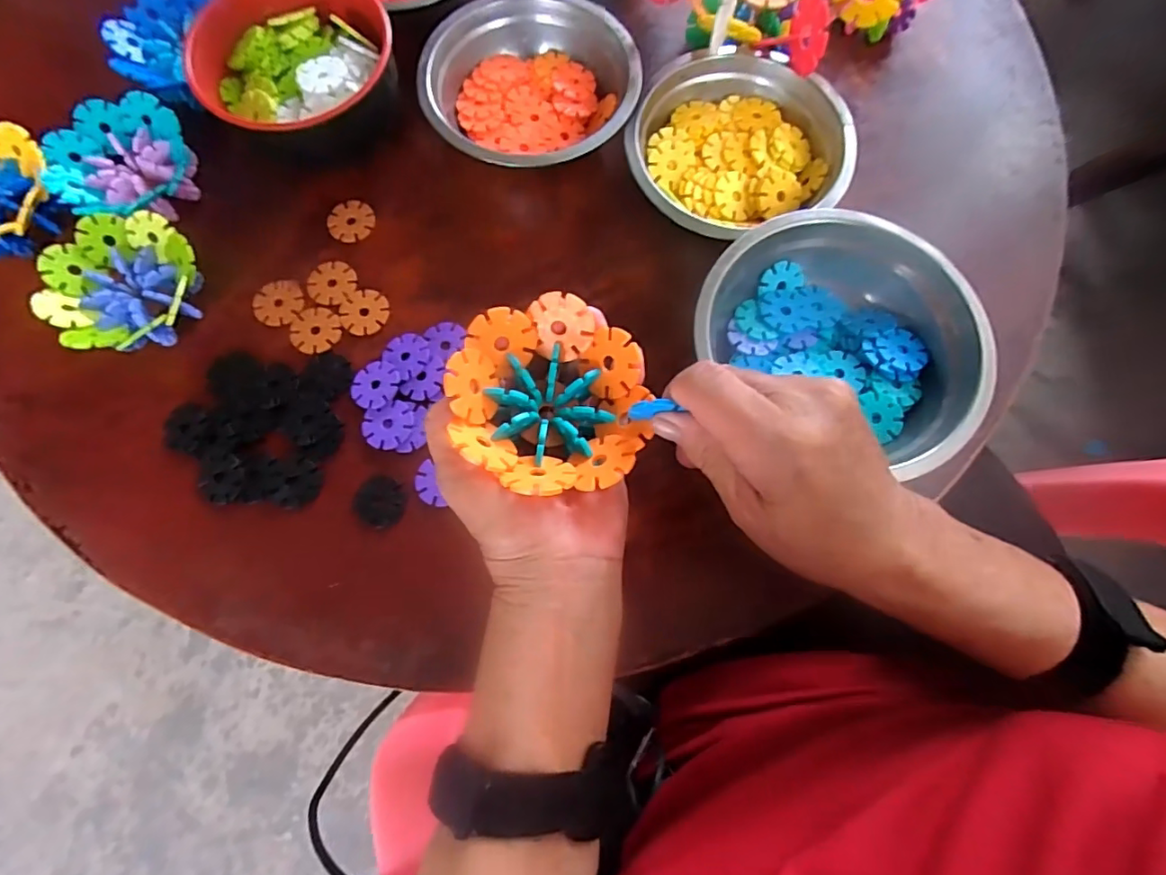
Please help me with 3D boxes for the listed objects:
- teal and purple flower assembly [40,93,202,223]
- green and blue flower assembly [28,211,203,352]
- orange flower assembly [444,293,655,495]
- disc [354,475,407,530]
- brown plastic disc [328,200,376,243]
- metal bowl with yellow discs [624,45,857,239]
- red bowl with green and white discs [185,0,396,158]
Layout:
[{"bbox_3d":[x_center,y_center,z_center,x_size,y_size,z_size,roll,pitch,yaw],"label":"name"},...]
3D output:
[{"bbox_3d":[-0.302,-0.181,0.369,0.078,0.043,0.085,0,76,-1],"label":"teal and purple flower assembly"},{"bbox_3d":[-0.283,-0.095,0.343,0.081,0.037,0.086,0,76,-1],"label":"green and blue flower assembly"},{"bbox_3d":[-0.014,-0.018,0.241,0.081,0.033,0.083,-10,82,-3],"label":"orange flower assembly"},{"bbox_3d":[-0.123,0.039,0.332,0.031,0.005,0.030,0,76,-1],"label":"disc"},{"bbox_3d":[-0.162,-0.152,0.382,0.031,0.004,0.031,0,76,-1],"label":"brown plastic disc"},{"bbox_3d":[0.105,-0.195,0.373,0.143,0.049,0.133,24,77,5],"label":"metal bowl with yellow discs"},{"bbox_3d":[-0.179,-0.234,0.363,0.121,0.066,0.117,-24,78,-6],"label":"red bowl with green and white discs"}]

